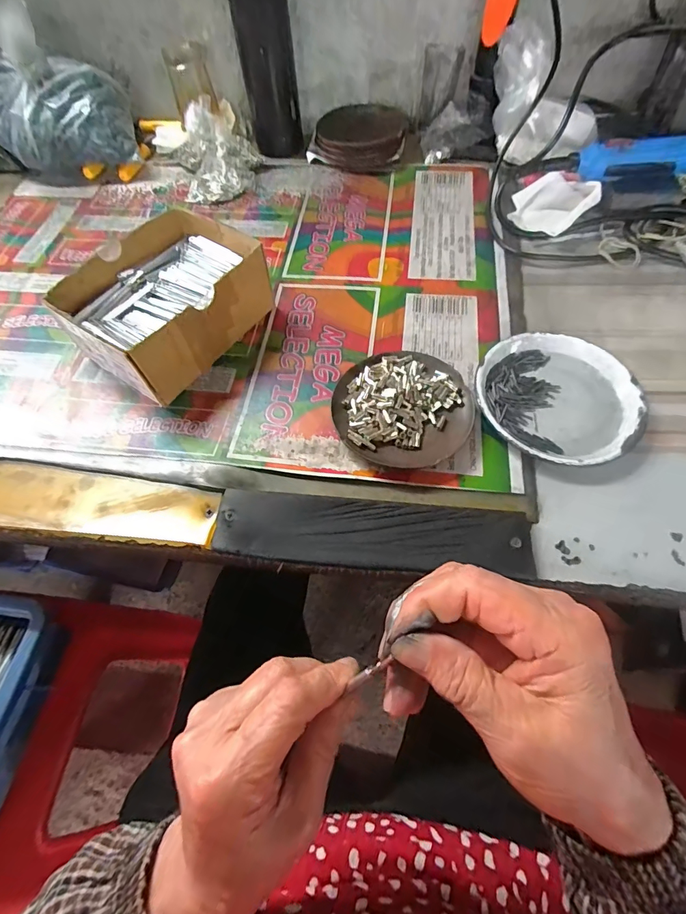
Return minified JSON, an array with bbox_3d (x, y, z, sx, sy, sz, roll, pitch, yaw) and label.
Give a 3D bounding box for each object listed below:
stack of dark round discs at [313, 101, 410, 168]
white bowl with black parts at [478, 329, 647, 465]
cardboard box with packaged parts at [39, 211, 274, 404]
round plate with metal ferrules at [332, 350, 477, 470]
[{"bbox_3d":[0.023,-0.426,0.552,0.122,0.035,0.102,3,62,4],"label":"stack of dark round discs"},{"bbox_3d":[0.182,-0.051,0.356,0.131,0.016,0.130,-1,62,2],"label":"white bowl with black parts"},{"bbox_3d":[-0.164,-0.146,0.392,0.126,0.068,0.160,31,67,17],"label":"cardboard box with packaged parts"},{"bbox_3d":[0.050,-0.042,0.350,0.111,0.026,0.112,-1,62,2],"label":"round plate with metal ferrules"}]

